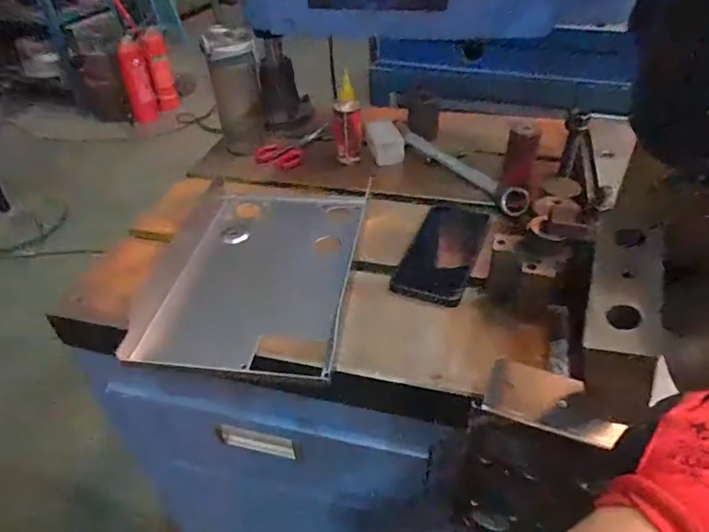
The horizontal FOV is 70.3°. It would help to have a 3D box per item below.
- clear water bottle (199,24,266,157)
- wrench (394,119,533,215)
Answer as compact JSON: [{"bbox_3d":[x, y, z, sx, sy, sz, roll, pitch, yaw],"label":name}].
[{"bbox_3d":[-0.187,-0.283,0.803,0.073,0.187,0.084,-8,42,-4],"label":"clear water bottle"},{"bbox_3d":[0.141,-0.147,0.722,0.034,0.028,0.269,-26,46,-23],"label":"wrench"}]

